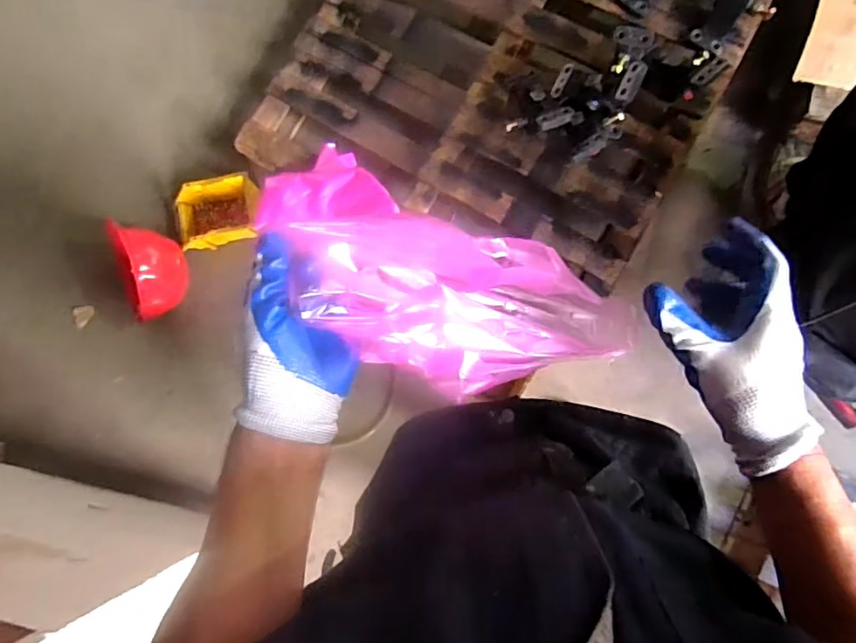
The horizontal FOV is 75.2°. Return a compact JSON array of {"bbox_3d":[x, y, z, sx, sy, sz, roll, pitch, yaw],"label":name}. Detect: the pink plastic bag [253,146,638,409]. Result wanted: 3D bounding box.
[{"bbox_3d":[0.035,-0.017,0.448,0.335,0.087,0.141,18,86,-22],"label":"pink plastic bag"}]

